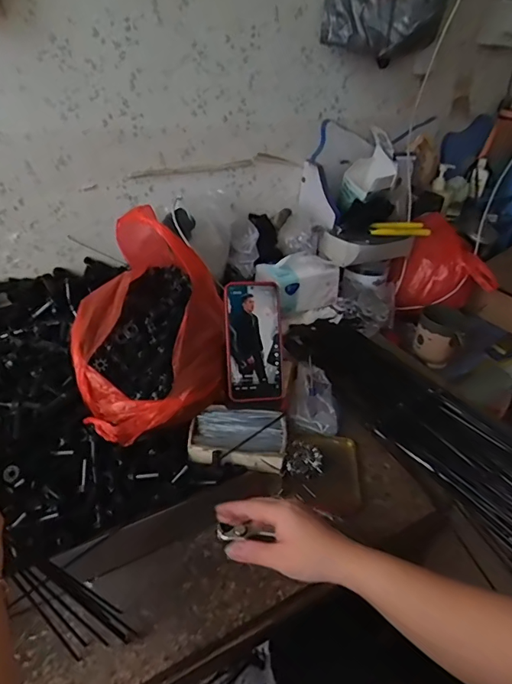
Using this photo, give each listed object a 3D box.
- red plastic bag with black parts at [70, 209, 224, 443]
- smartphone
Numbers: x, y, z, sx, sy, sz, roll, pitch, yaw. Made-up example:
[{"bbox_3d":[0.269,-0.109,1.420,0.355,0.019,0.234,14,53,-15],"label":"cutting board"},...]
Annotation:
[{"bbox_3d":[-0.145,-0.019,0.644,0.203,0.225,0.274,-6,35,-12],"label":"red plastic bag with black parts"},{"bbox_3d":[-0.002,-0.001,0.652,0.078,0.163,0.012,-3,-2,-7],"label":"smartphone"}]

